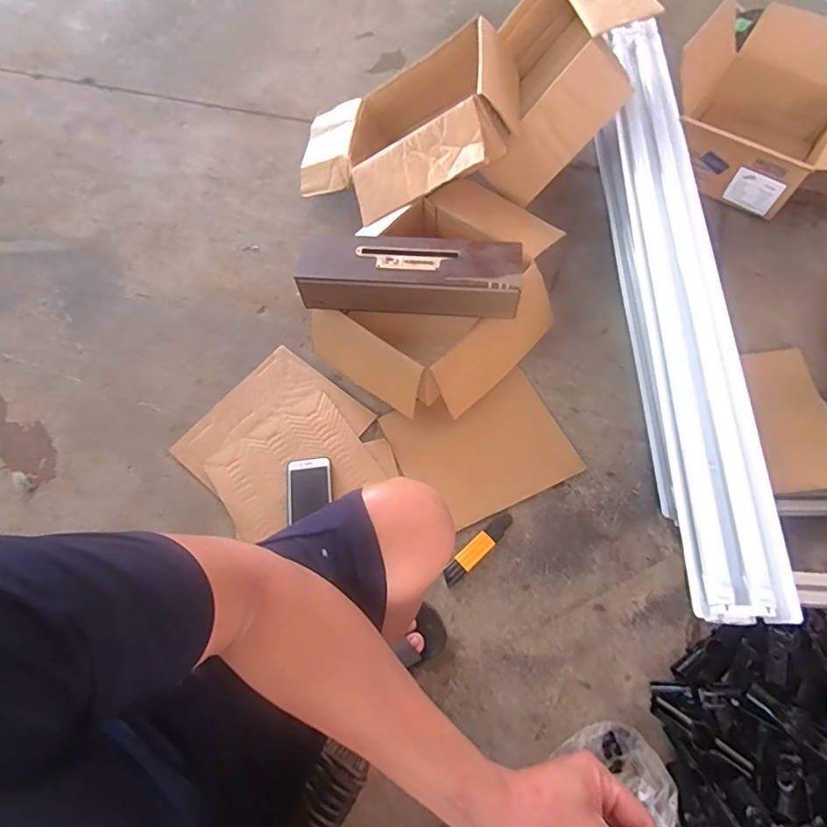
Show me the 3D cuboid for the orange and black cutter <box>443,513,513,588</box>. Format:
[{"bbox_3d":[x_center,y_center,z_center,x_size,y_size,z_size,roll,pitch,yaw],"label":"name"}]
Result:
[{"bbox_3d":[0.108,0.222,0.820,0.150,0.013,0.032,-41,69,-16],"label":"orange and black cutter"}]

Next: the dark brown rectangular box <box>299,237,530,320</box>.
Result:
[{"bbox_3d":[-0.009,-0.236,0.853,0.377,0.076,0.121,4,64,5],"label":"dark brown rectangular box"}]

